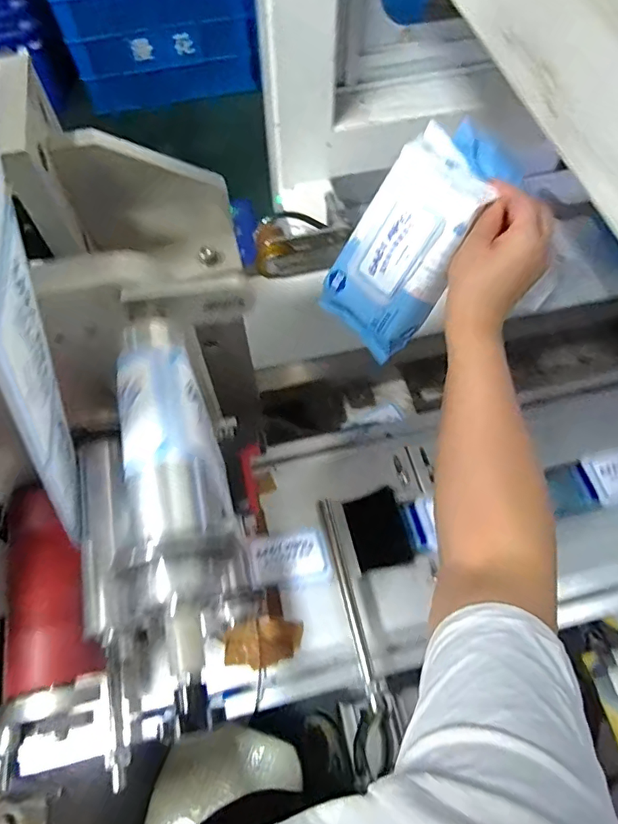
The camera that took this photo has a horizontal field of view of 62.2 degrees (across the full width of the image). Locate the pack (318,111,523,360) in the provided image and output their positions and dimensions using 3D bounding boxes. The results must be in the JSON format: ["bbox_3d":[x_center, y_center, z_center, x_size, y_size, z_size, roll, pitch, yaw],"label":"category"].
[{"bbox_3d":[0.093,-0.153,0.471,0.108,0.054,0.205,38,113,18],"label":"pack"}]

